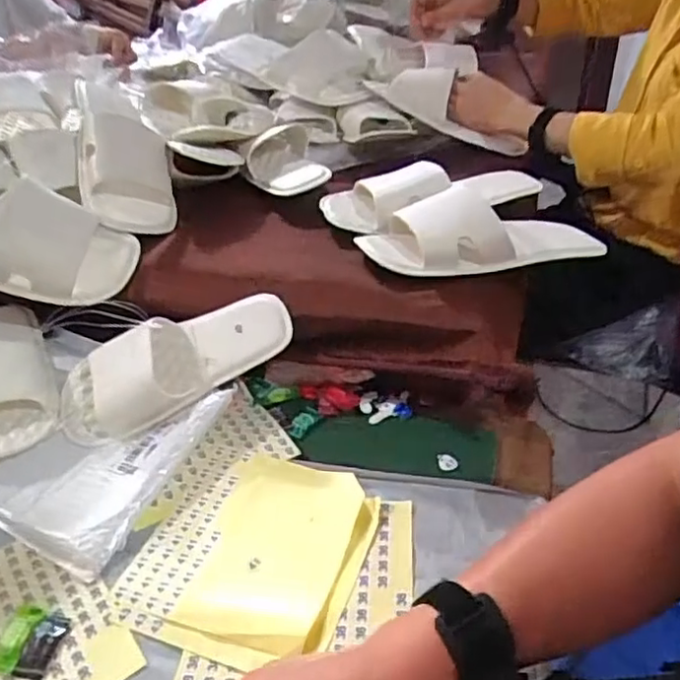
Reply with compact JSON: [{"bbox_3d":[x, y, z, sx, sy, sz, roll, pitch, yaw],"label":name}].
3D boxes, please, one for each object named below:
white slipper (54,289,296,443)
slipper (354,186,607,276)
[{"bbox_3d":[-0.163,0.020,0.637,0.240,0.064,0.096,-28,59,-5],"label":"white slipper"},{"bbox_3d":[0.155,-0.122,0.709,0.267,0.057,0.113,-11,36,-13],"label":"slipper"}]

